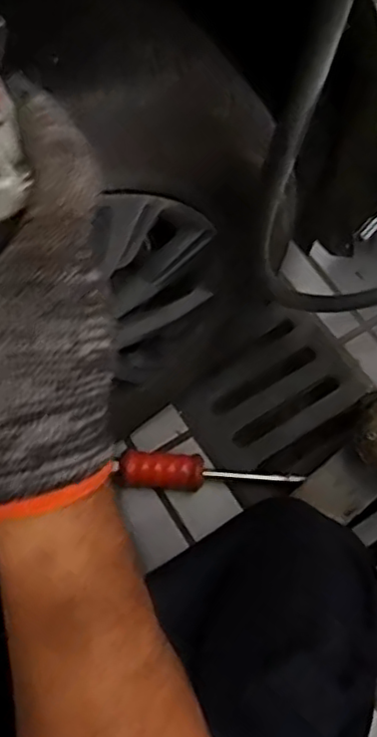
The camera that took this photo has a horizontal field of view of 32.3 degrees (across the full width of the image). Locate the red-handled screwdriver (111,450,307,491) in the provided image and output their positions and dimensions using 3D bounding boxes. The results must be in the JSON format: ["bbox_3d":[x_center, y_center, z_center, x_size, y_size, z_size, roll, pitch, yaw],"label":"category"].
[{"bbox_3d":[0.025,0.149,0.912,0.253,0.052,0.054,4,67,2],"label":"red-handled screwdriver"}]

